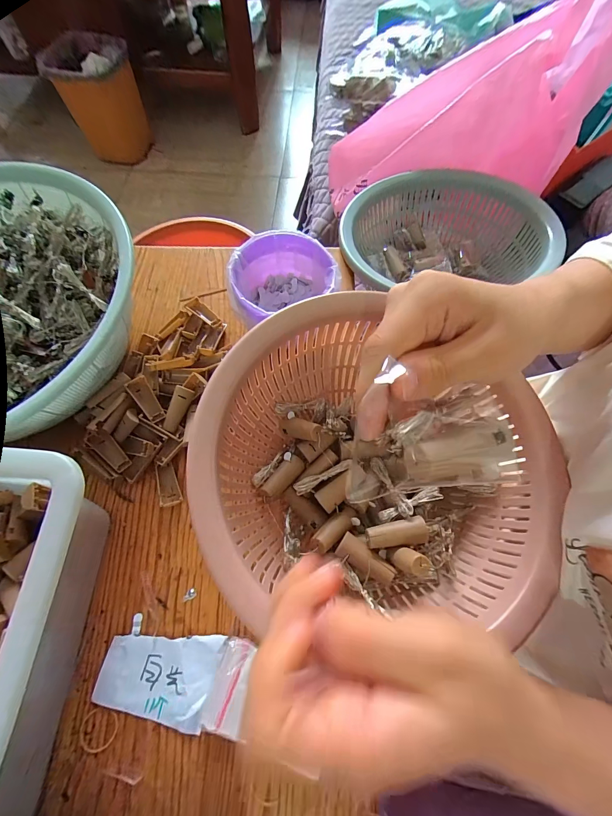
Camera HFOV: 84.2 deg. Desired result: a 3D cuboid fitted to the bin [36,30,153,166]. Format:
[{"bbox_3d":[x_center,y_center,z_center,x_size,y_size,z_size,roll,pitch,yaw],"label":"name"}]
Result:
[{"bbox_3d":[-0.718,-1.105,1.208,0.244,0.310,0.269,-18,68,-7],"label":"bin"}]

